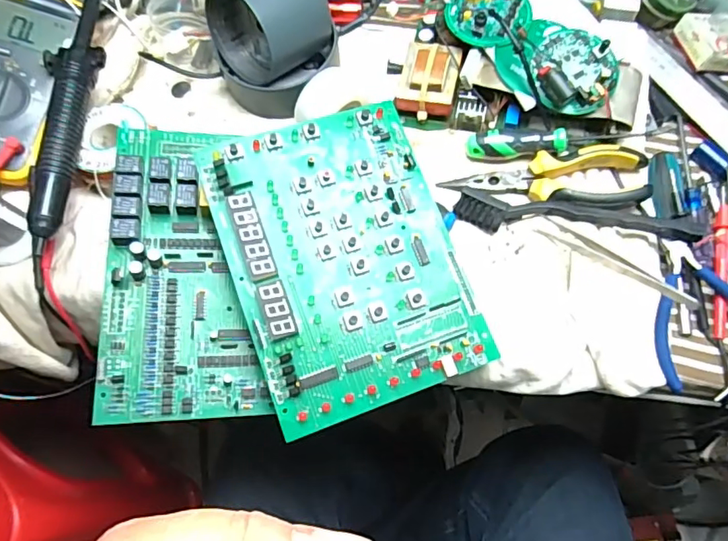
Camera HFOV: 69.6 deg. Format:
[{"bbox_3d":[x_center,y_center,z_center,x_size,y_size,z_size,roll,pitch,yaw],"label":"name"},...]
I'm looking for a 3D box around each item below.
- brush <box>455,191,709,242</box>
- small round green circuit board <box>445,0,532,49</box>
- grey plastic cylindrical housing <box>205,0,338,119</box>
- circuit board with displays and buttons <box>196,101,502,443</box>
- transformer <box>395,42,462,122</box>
[{"bbox_3d":[0.167,-0.042,0.406,0.186,0.026,0.028,7,69,4],"label":"brush"},{"bbox_3d":[0.106,-0.218,0.447,0.069,0.029,0.064,-1,68,1],"label":"small round green circuit board"},{"bbox_3d":[-0.083,-0.201,0.439,0.092,0.112,0.089,-1,68,1],"label":"grey plastic cylindrical housing"},{"bbox_3d":[-0.012,-0.011,0.375,0.157,0.008,0.209,-18,79,-12],"label":"circuit board with displays and buttons"},{"bbox_3d":[0.056,-0.165,0.459,0.049,0.037,0.060,11,69,6],"label":"transformer"}]

